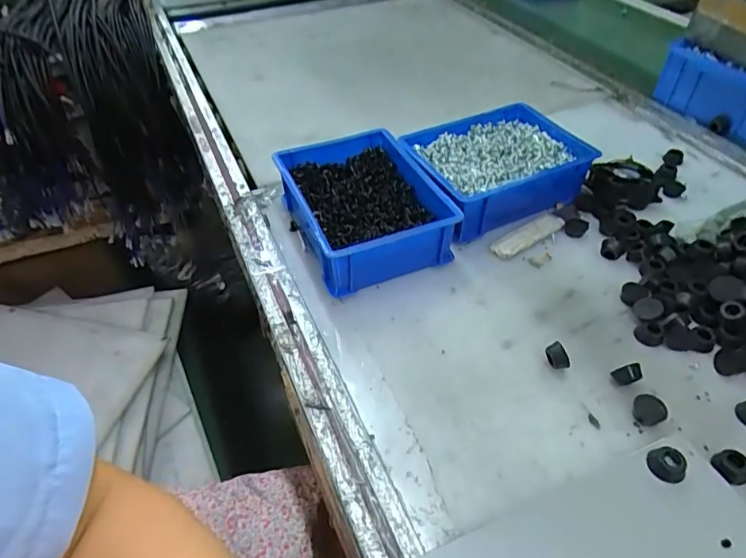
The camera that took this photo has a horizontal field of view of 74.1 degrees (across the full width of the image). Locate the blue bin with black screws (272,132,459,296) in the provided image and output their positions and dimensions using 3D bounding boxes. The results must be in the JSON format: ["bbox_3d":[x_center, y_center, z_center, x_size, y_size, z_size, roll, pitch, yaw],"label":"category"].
[{"bbox_3d":[-0.013,-0.081,0.555,0.144,0.071,0.198,-19,48,-16],"label":"blue bin with black screws"}]

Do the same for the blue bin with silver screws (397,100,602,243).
[{"bbox_3d":[0.148,-0.135,0.603,0.204,0.065,0.150,-22,49,-19],"label":"blue bin with silver screws"}]

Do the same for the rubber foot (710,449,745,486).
[{"bbox_3d":[0.270,0.141,0.371,0.018,0.016,0.024,-24,49,-20],"label":"rubber foot"}]

